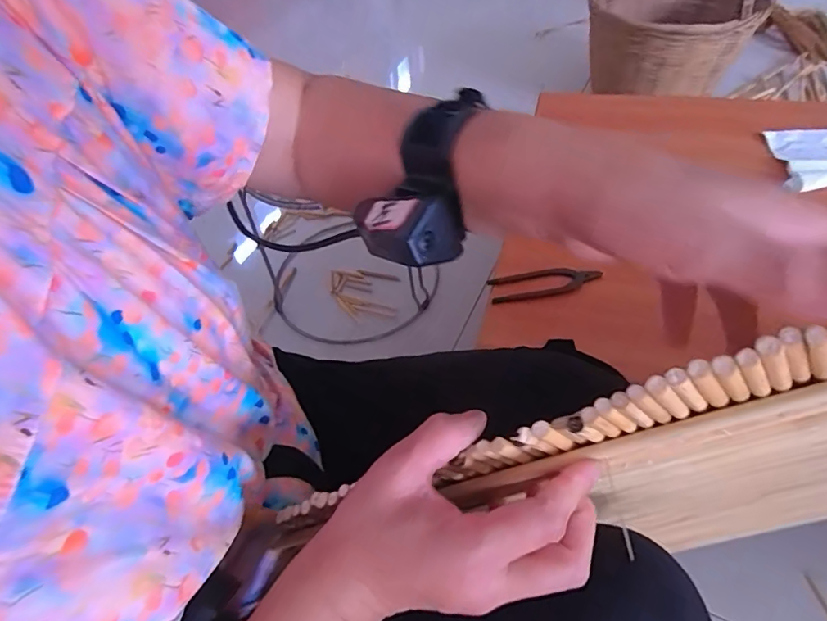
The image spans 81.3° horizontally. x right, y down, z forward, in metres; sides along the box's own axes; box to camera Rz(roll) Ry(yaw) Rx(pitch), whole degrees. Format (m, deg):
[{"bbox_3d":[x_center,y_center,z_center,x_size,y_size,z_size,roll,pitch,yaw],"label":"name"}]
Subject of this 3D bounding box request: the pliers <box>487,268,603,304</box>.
[{"bbox_3d":[0.181,-0.040,0.667,0.152,0.014,0.041,-9,51,-1],"label":"pliers"}]

